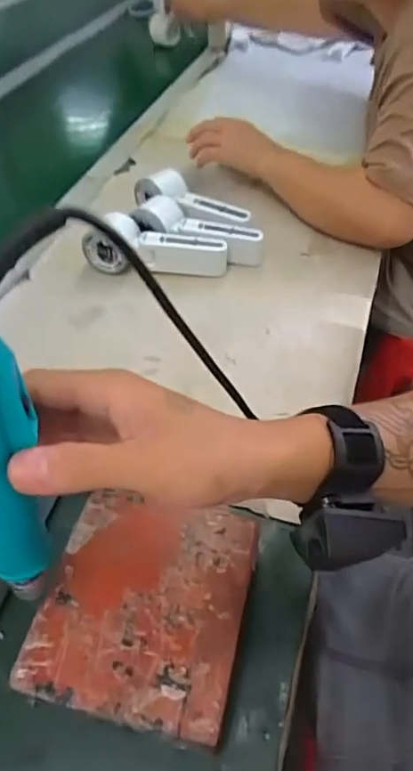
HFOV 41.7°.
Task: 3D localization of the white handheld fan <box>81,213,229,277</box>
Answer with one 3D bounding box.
[{"bbox_3d":[-0.060,-0.166,0.650,0.166,0.048,0.047,8,49,8],"label":"white handheld fan"}]

